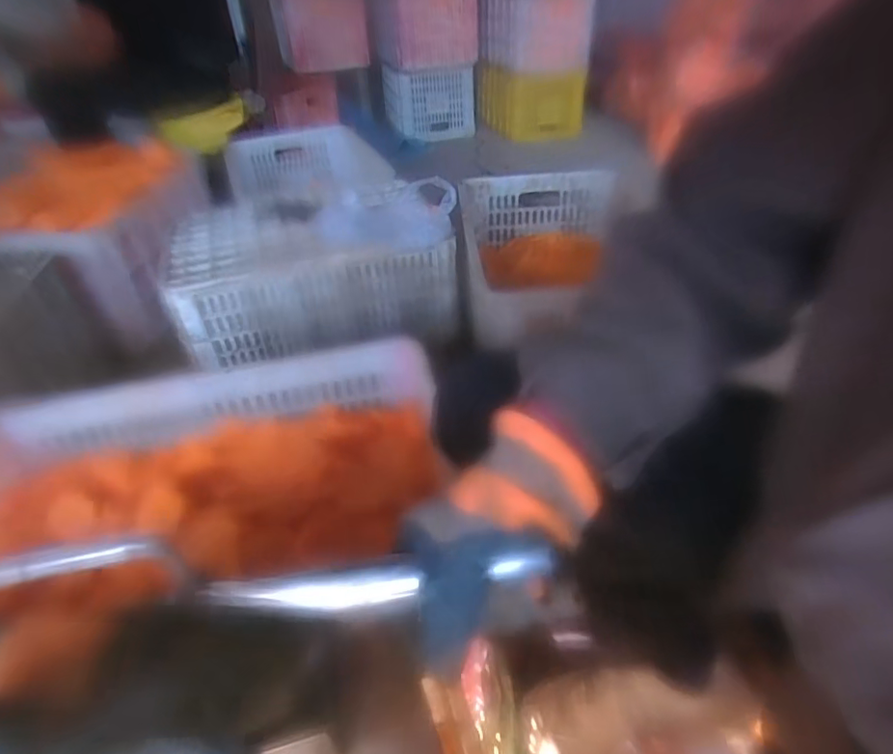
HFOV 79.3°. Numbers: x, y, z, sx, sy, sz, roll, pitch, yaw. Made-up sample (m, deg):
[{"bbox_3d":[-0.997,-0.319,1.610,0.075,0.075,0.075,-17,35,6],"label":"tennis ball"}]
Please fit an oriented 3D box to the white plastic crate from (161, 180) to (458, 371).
[{"bbox_3d":[-0.236,-0.196,1.002,0.480,0.203,0.243,-9,39,-8],"label":"white plastic crate"}]

